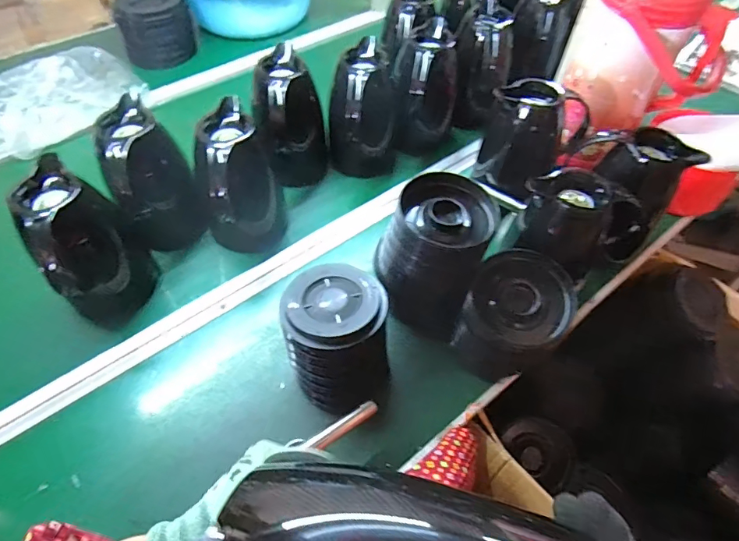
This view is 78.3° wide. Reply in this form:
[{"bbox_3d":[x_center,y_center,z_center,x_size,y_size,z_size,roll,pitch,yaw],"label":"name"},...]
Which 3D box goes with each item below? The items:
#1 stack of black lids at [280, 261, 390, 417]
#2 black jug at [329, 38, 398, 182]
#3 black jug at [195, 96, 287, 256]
[{"bbox_3d":[-0.039,0.084,0.570,0.122,0.146,0.127,-11,54,-8],"label":"stack of black lids"},{"bbox_3d":[-0.013,-0.262,0.792,0.122,0.195,0.148,-1,53,-1],"label":"black jug"},{"bbox_3d":[-0.194,-0.117,0.686,0.116,0.204,0.124,-38,62,-25],"label":"black jug"}]

